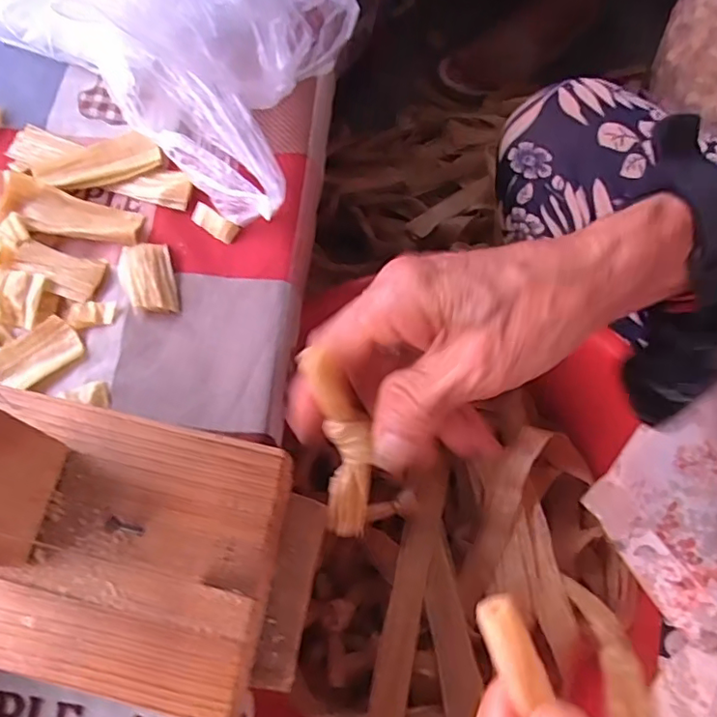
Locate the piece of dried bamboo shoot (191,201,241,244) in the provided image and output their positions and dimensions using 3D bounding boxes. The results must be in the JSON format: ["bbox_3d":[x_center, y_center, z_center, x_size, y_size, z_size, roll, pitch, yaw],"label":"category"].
[{"bbox_3d":[-0.073,-0.069,0.289,0.027,0.007,0.009,32,72,13],"label":"piece of dried bamboo shoot"}]

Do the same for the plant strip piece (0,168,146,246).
[{"bbox_3d":[-0.148,-0.074,0.285,0.076,0.013,0.026,15,69,7],"label":"plant strip piece"}]

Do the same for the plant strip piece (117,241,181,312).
[{"bbox_3d":[-0.102,-0.039,0.275,0.024,0.009,0.037,-14,68,-5],"label":"plant strip piece"}]

